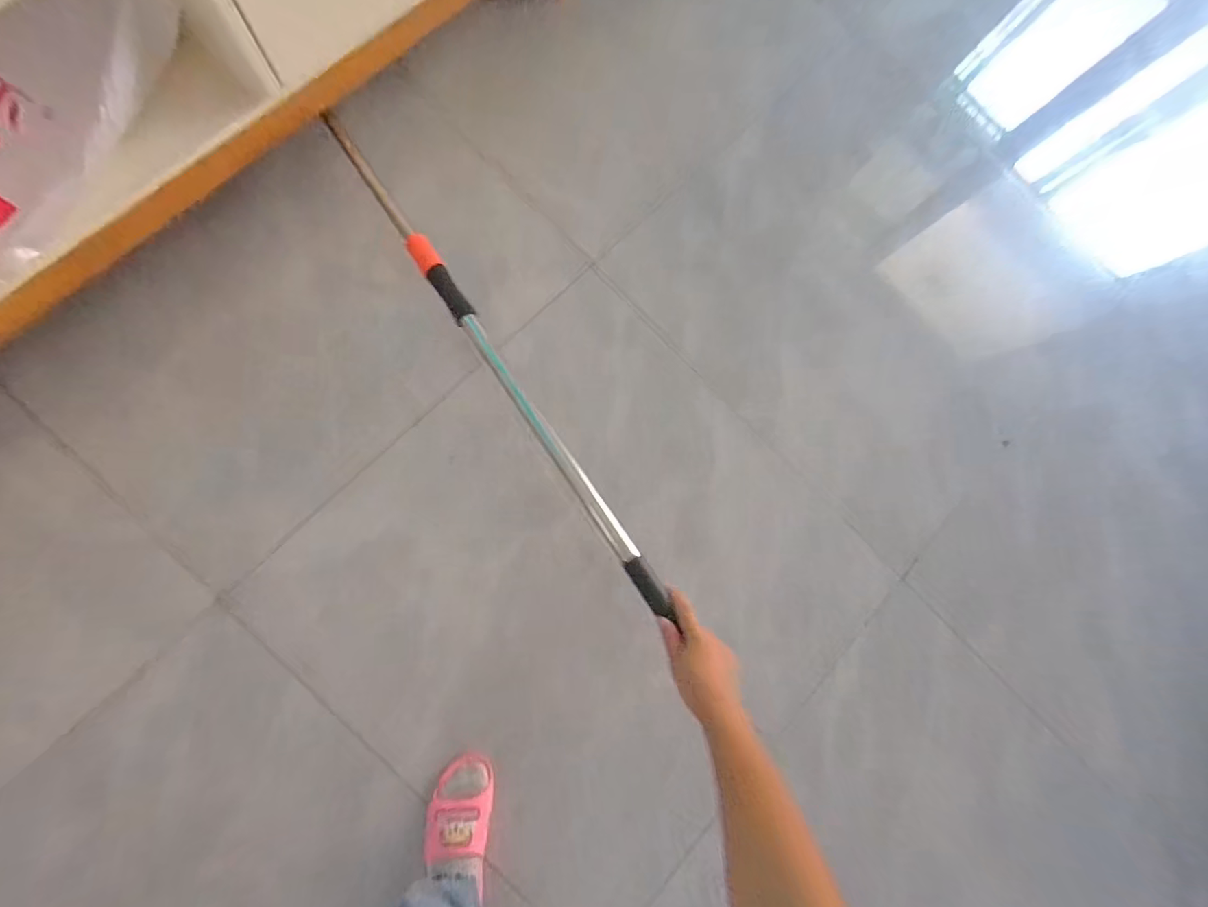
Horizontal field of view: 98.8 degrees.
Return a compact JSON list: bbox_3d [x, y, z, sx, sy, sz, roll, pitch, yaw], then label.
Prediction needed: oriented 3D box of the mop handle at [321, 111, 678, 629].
[{"bbox_3d":[-0.163,-0.155,0.701,0.031,0.032,0.852,-33,77,-8],"label":"mop handle"}]

